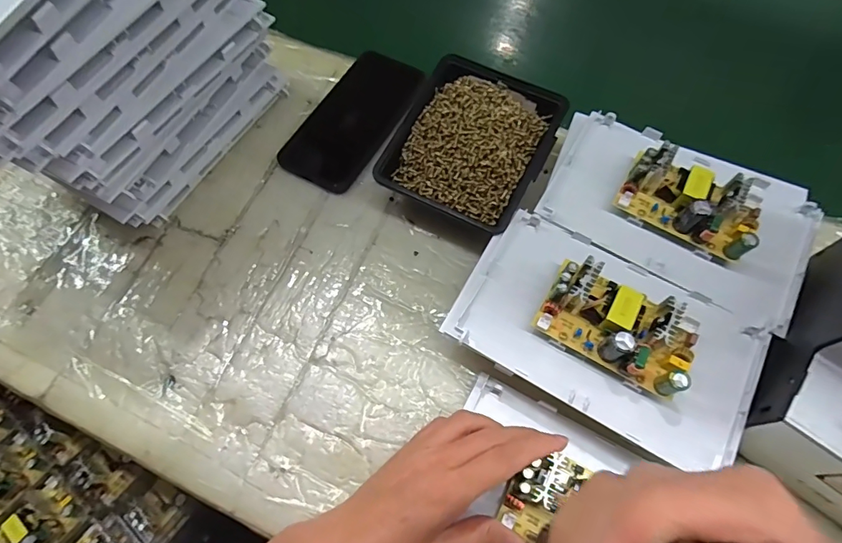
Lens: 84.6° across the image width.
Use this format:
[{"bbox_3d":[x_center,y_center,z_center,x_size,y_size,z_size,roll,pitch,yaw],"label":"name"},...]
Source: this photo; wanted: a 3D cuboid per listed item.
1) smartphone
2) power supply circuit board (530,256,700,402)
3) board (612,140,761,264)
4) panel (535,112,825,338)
[{"bbox_3d":[-0.070,-0.148,0.451,0.088,0.012,0.148,33,80,18],"label":"smartphone"},{"bbox_3d":[0.133,0.035,0.312,0.099,0.037,0.057,29,68,11],"label":"power supply circuit board"},{"bbox_3d":[0.209,-0.055,0.356,0.102,0.035,0.058,29,68,11],"label":"board"},{"bbox_3d":[0.205,-0.049,0.371,0.205,0.009,0.131,25,68,9],"label":"panel"}]

